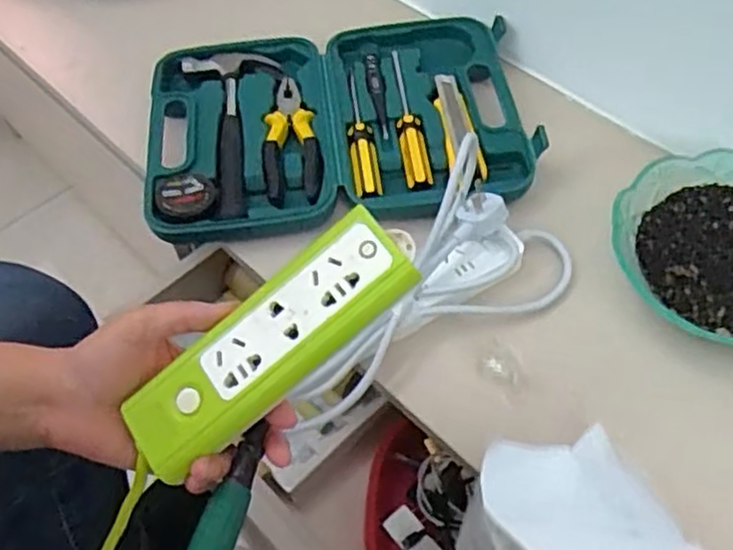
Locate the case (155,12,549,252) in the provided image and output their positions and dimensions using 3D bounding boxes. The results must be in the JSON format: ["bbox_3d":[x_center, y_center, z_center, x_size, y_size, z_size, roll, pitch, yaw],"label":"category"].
[{"bbox_3d":[-0.030,-0.147,0.675,0.348,0.032,0.246,-10,56,-2],"label":"case"}]

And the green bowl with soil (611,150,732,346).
[{"bbox_3d":[0.286,-0.017,0.557,0.162,0.042,0.172,-2,56,3],"label":"green bowl with soil"}]

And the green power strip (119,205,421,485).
[{"bbox_3d":[-0.054,0.037,0.387,0.171,0.021,0.052,-40,60,3],"label":"green power strip"}]

